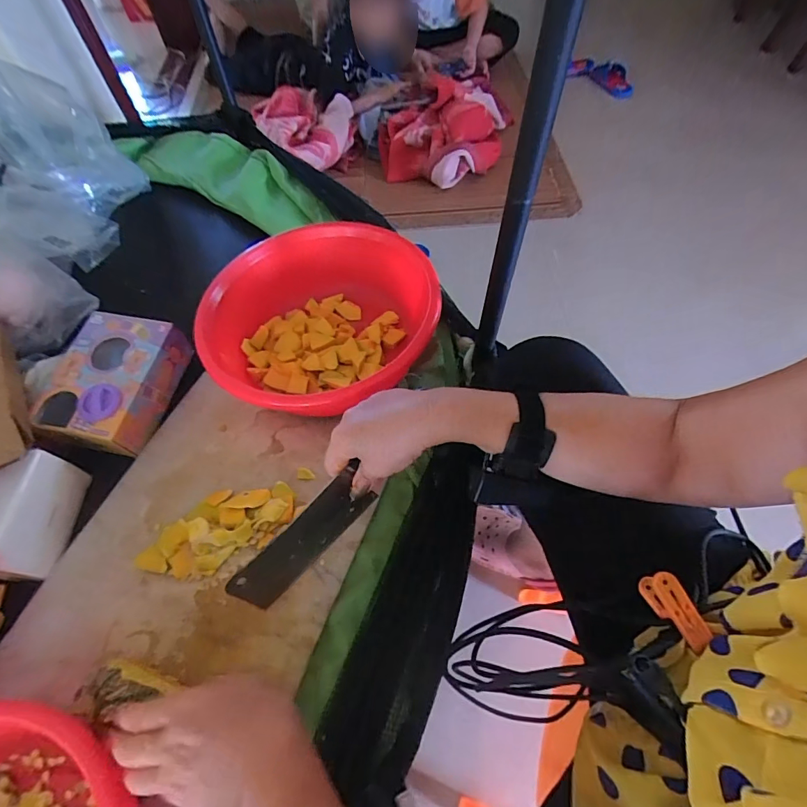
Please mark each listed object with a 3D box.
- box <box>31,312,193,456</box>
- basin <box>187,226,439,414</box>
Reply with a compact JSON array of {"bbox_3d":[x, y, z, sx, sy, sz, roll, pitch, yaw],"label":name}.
[{"bbox_3d":[-0.393,-0.027,0.588,0.127,0.067,0.190,13,60,9],"label":"box"},{"bbox_3d":[-0.114,-0.108,0.584,0.277,0.120,0.296,-1,59,1],"label":"basin"}]

